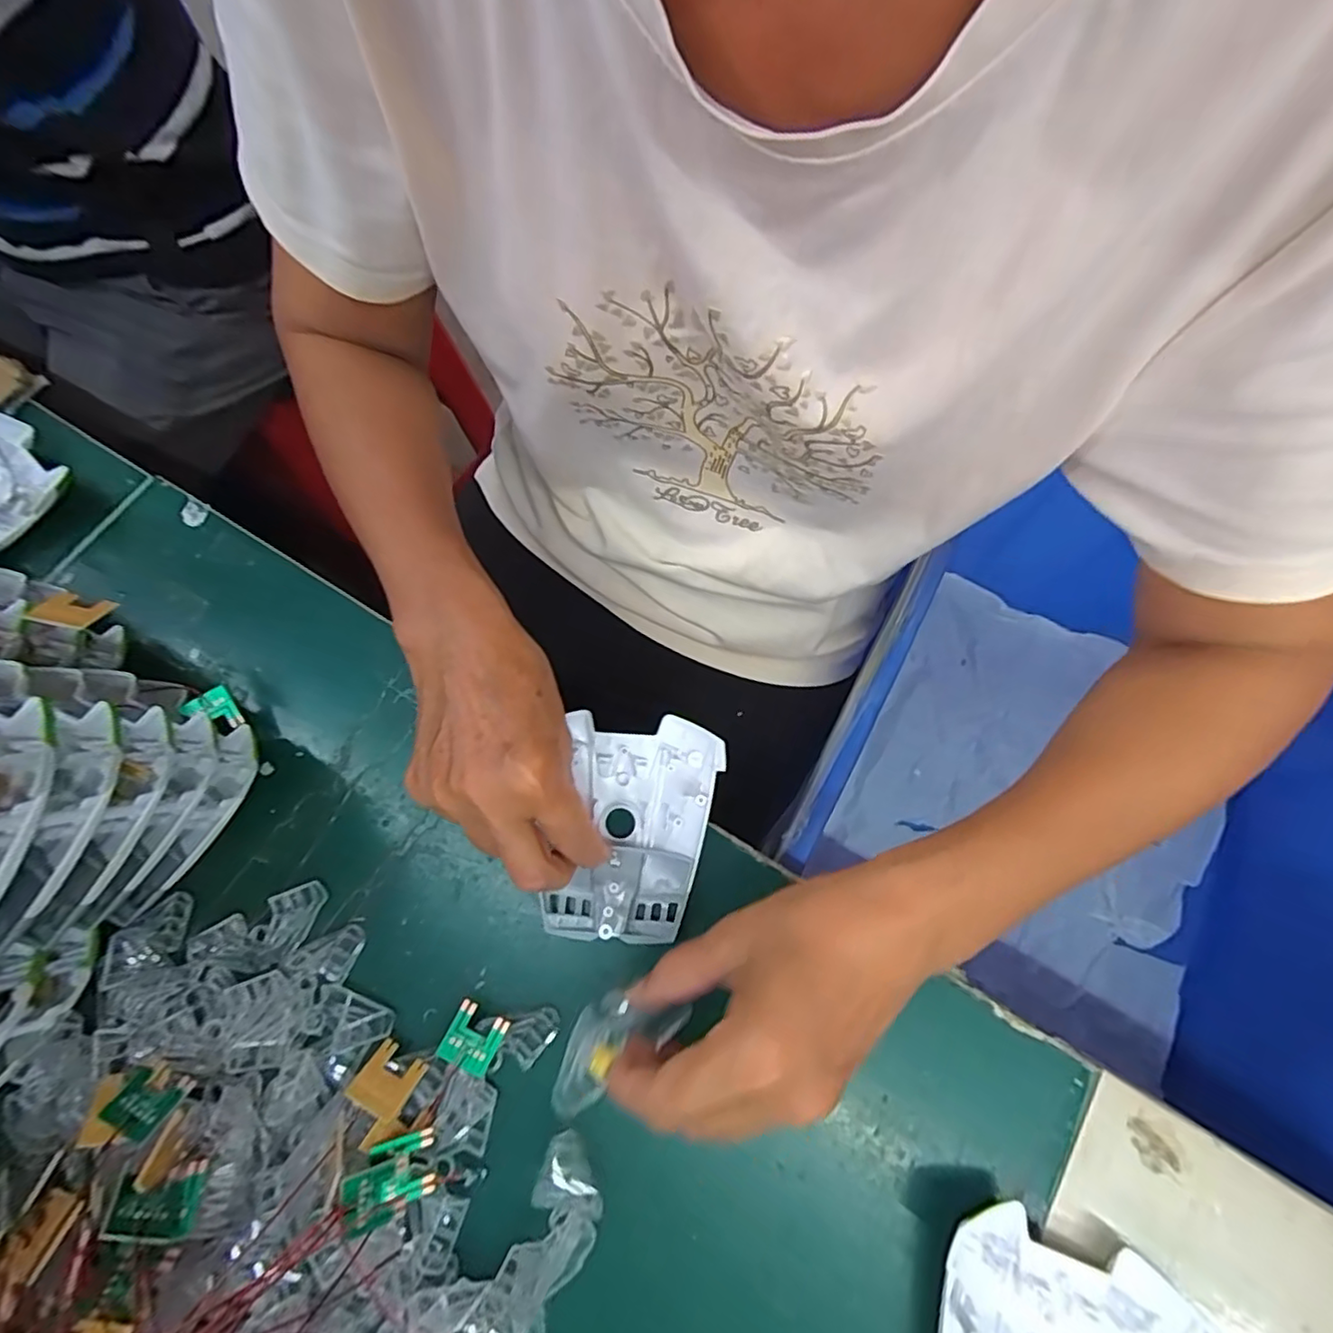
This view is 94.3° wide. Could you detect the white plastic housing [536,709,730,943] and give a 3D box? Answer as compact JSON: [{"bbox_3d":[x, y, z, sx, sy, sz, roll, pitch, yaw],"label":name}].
[{"bbox_3d":[-0.017,0.081,0.316,0.077,0.022,0.109,7,72,4],"label":"white plastic housing"}]

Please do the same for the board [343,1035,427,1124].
[{"bbox_3d":[-0.128,0.189,0.282,0.024,0.004,0.026,27,48,13],"label":"board"}]

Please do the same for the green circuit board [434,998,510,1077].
[{"bbox_3d":[-0.091,0.174,0.289,0.025,0.004,0.026,27,73,1],"label":"green circuit board"}]

